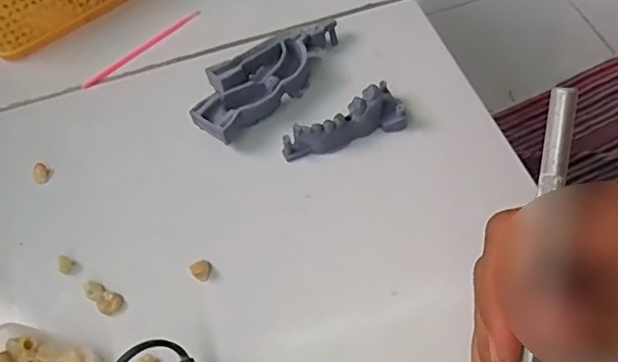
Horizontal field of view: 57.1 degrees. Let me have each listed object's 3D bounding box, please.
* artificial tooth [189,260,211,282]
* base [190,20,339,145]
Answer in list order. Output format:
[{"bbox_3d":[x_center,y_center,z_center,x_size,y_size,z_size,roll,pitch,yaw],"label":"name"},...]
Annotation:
[{"bbox_3d":[-0.055,0.046,0.292,0.010,0.007,0.011,-2,57,4],"label":"artificial tooth"},{"bbox_3d":[-0.027,-0.066,0.350,0.046,0.024,0.109,38,68,25],"label":"base"}]

